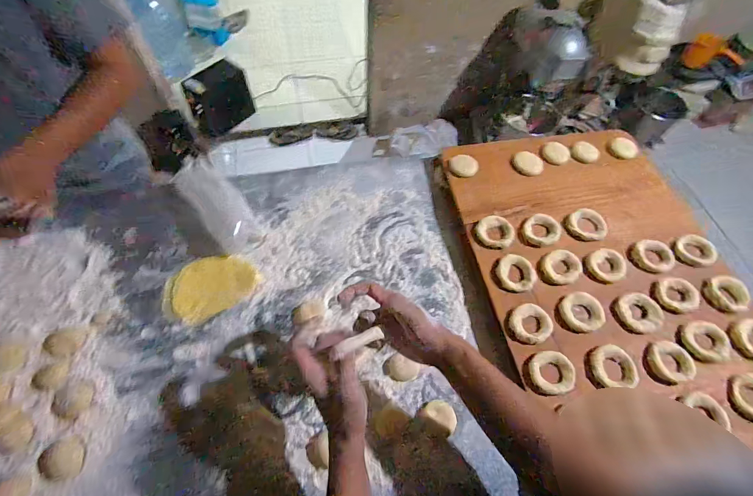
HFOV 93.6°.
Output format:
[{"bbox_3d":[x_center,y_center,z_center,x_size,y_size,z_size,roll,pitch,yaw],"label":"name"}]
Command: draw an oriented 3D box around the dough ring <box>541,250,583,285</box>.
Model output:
[{"bbox_3d":[0.315,0.033,0.604,0.066,0.015,0.058,-21,63,-14],"label":"dough ring"}]

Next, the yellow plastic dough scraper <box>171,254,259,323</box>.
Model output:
[{"bbox_3d":[-0.281,0.061,0.612,0.134,0.004,0.107,-28,65,-17],"label":"yellow plastic dough scraper"}]

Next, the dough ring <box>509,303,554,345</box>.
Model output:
[{"bbox_3d":[0.241,0.118,0.554,0.061,0.019,0.060,1,60,-2],"label":"dough ring"}]

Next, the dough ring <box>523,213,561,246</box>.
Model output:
[{"bbox_3d":[0.302,-0.033,0.648,0.061,0.019,0.063,1,60,-2],"label":"dough ring"}]

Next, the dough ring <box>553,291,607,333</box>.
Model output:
[{"bbox_3d":[0.324,0.102,0.563,0.070,0.018,0.064,-34,67,-20],"label":"dough ring"}]

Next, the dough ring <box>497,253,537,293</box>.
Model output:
[{"bbox_3d":[0.235,0.041,0.597,0.058,0.011,0.065,-29,65,-18],"label":"dough ring"}]

